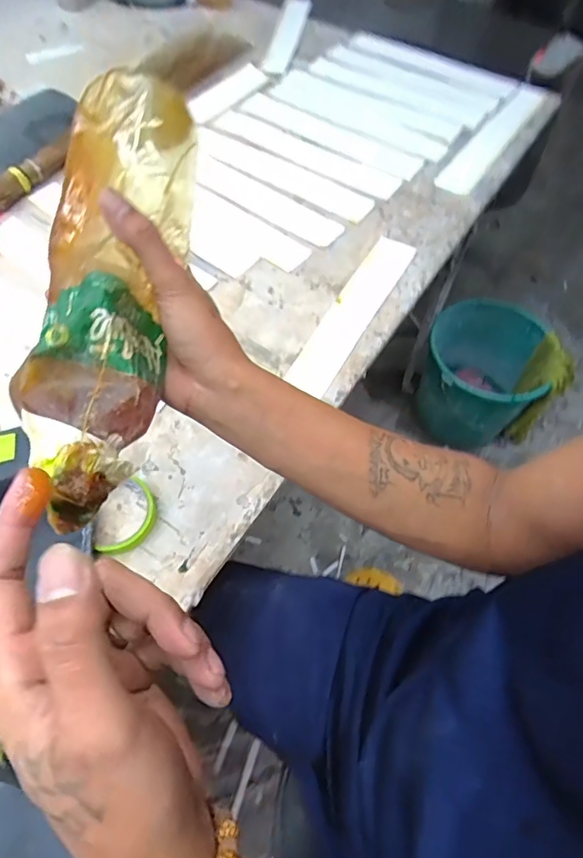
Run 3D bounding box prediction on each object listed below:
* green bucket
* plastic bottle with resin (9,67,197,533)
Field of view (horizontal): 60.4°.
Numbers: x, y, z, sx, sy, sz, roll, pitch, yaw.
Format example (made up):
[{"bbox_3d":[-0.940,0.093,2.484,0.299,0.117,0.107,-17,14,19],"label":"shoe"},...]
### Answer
[{"bbox_3d":[0.437,-0.119,1.167,0.261,0.224,0.271,1,60,-2],"label":"green bucket"},{"bbox_3d":[-0.120,-0.098,0.328,0.098,0.065,0.307,2,70,-2],"label":"plastic bottle with resin"}]

